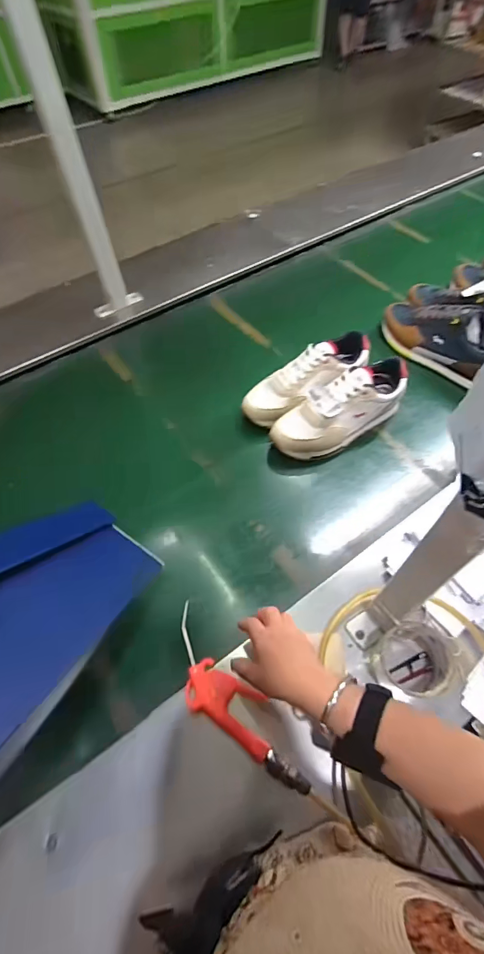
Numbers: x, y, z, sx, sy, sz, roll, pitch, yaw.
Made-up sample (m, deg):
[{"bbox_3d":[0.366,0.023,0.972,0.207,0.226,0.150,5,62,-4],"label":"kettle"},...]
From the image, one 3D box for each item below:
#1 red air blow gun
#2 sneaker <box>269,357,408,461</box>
[{"bbox_3d":[-0.019,0.282,0.517,0.072,0.028,0.252,-36,62,-22],"label":"red air blow gun"},{"bbox_3d":[0.183,-0.128,0.760,0.271,0.120,0.094,-29,56,-17],"label":"sneaker"}]

